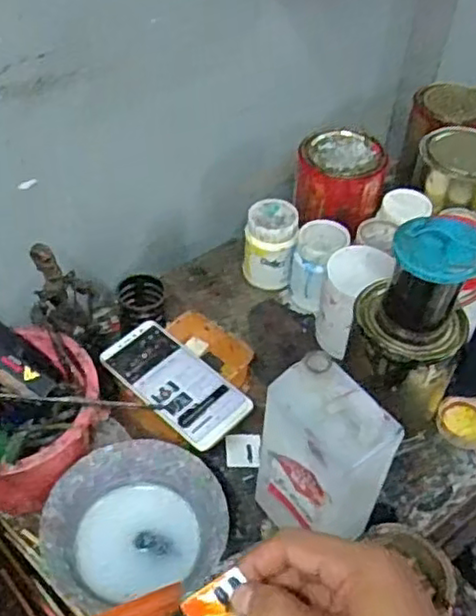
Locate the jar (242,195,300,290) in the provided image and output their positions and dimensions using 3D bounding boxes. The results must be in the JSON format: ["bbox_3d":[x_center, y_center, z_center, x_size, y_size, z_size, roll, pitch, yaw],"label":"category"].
[{"bbox_3d":[0.038,-0.075,0.856,0.066,0.107,0.063,6,48,3],"label":"jar"}]

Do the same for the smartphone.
[{"bbox_3d":[-0.064,0.073,0.694,0.160,0.012,0.077,37,56,27],"label":"smartphone"}]

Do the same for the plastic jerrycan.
[{"bbox_3d":[0.069,0.121,0.561,0.060,0.183,0.095,-34,57,-29],"label":"plastic jerrycan"}]

